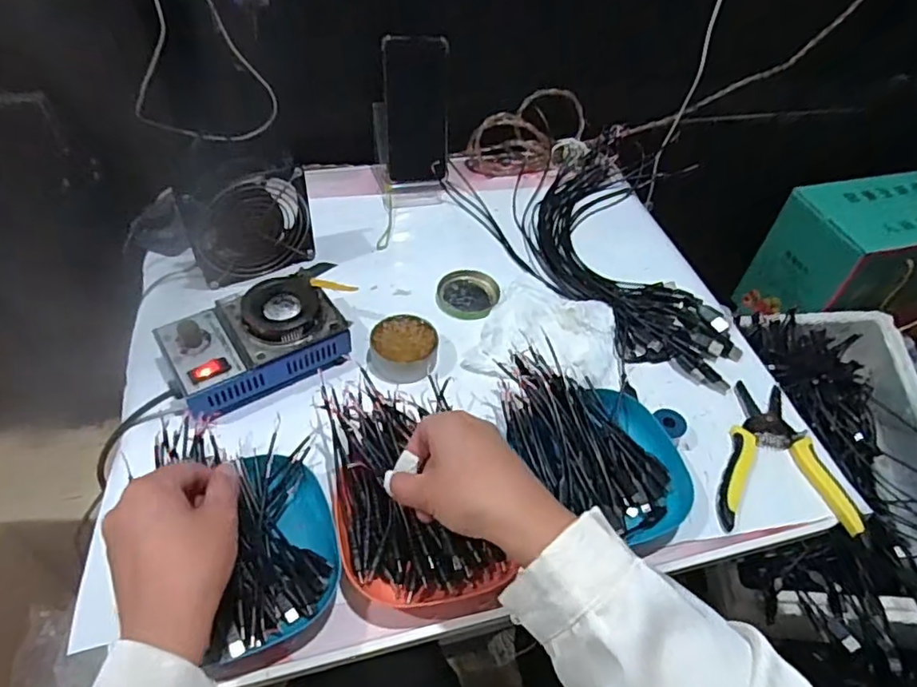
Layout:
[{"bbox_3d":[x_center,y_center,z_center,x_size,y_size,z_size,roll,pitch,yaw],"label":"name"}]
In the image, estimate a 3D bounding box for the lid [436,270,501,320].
[{"bbox_3d":[0.011,-0.051,0.641,0.067,0.017,0.062,3,50,-3],"label":"lid"}]

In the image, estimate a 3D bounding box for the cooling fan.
[{"bbox_3d":[-0.209,-0.121,0.601,0.118,0.116,0.027,-21,38,-25],"label":"cooling fan"}]

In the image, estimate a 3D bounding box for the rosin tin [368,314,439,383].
[{"bbox_3d":[-0.052,0.005,0.573,0.061,0.028,0.062,4,50,-2],"label":"rosin tin"}]

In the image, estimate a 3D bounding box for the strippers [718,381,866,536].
[{"bbox_3d":[0.285,0.101,0.525,0.108,0.017,0.154,13,50,5],"label":"strippers"}]

